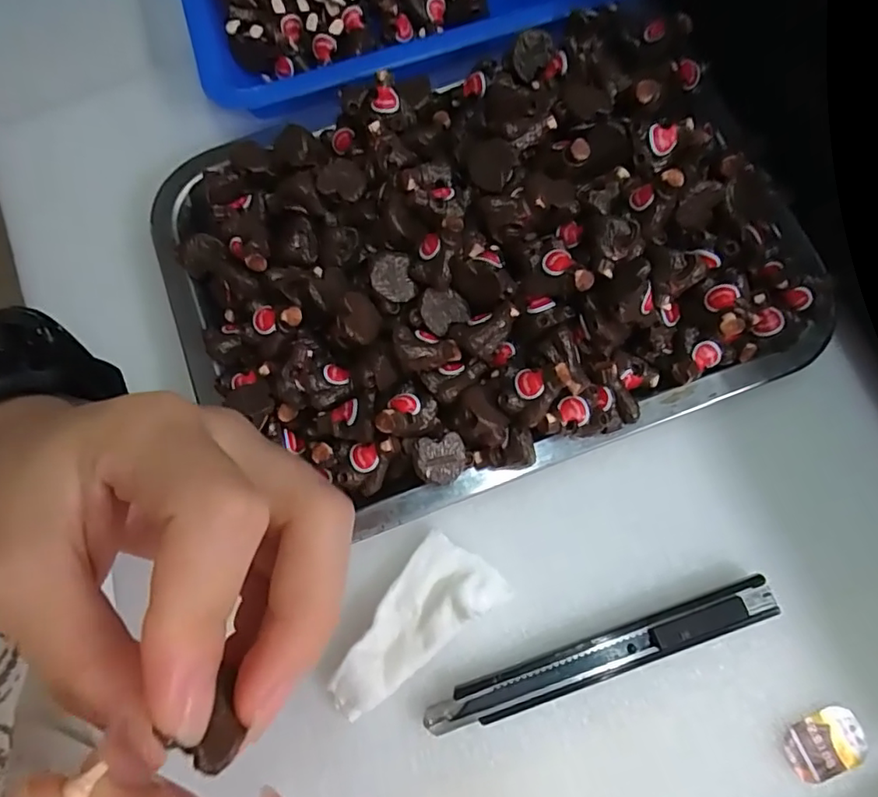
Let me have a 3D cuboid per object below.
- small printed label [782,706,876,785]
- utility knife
[{"bbox_3d":[0.141,0.126,0.202,0.030,0.004,0.020,-22,75,-3],"label":"small printed label"},{"bbox_3d":[0.060,0.097,0.208,0.134,0.010,0.015,-20,75,-2],"label":"utility knife"}]

